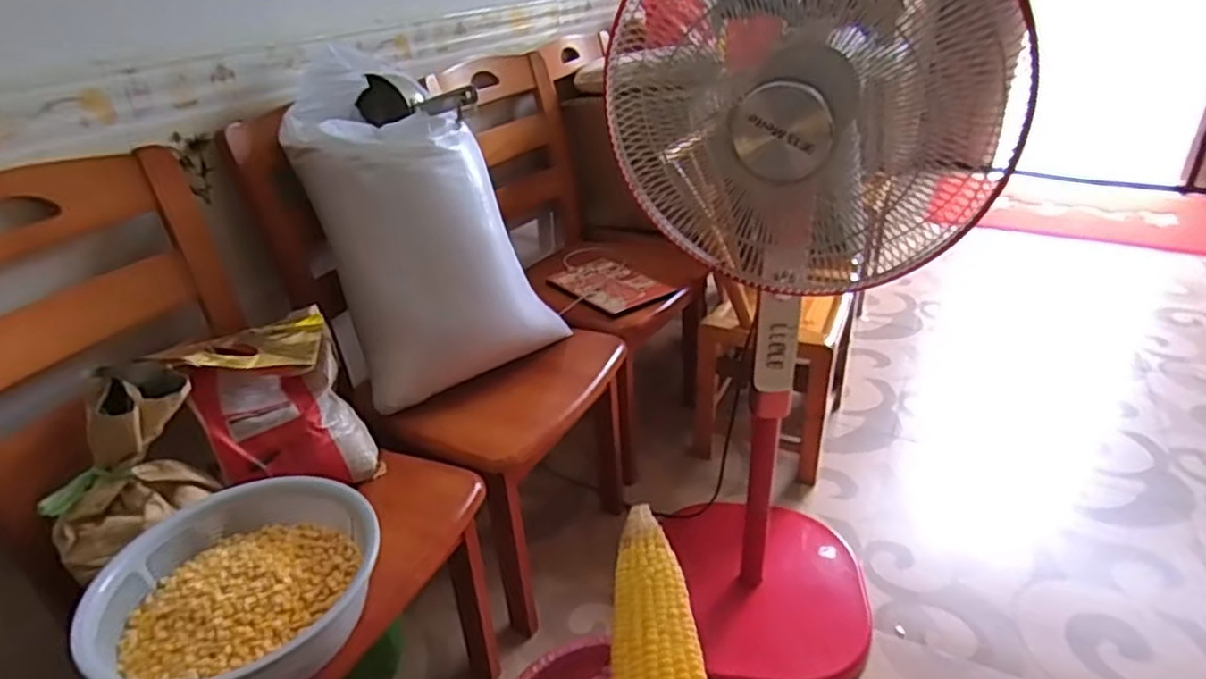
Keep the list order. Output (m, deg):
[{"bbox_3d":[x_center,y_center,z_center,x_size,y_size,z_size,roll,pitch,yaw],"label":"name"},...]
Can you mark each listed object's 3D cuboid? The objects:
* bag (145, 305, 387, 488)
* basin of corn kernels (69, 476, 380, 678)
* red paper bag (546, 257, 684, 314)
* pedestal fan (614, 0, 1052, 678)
[{"bbox_3d":[-0.443,0.110,0.971,0.205,0.266,0.123,-18,12,-19],"label":"bag"},{"bbox_3d":[-0.408,0.272,0.771,0.252,0.094,0.269,-2,32,1],"label":"basin of corn kernels"},{"bbox_3d":[0.017,-0.122,1.494,0.169,0.012,0.240,-24,37,-30],"label":"red paper bag"},{"bbox_3d":[0.277,0.027,0.982,0.345,1.077,0.364,-27,39,-34],"label":"pedestal fan"}]

